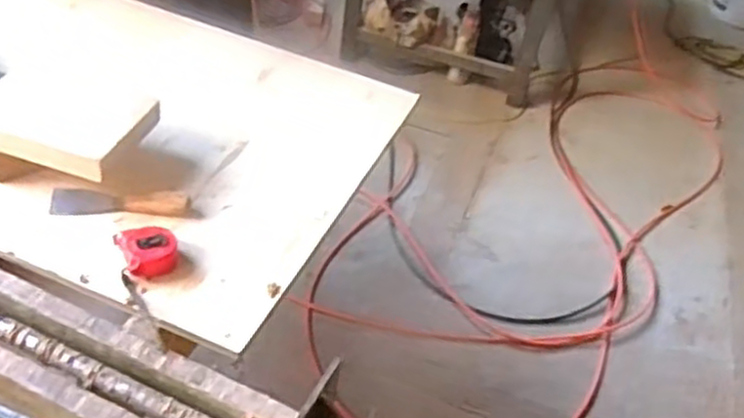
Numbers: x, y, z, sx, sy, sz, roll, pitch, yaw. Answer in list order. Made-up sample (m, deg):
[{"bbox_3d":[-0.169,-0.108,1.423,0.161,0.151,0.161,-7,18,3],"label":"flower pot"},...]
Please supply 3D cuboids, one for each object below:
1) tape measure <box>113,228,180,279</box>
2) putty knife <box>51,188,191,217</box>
[{"bbox_3d":[-0.260,0.050,0.846,0.068,0.031,0.055,-7,43,-17],"label":"tape measure"},{"bbox_3d":[-0.318,-0.012,0.927,0.169,0.021,0.042,1,41,-8],"label":"putty knife"}]

